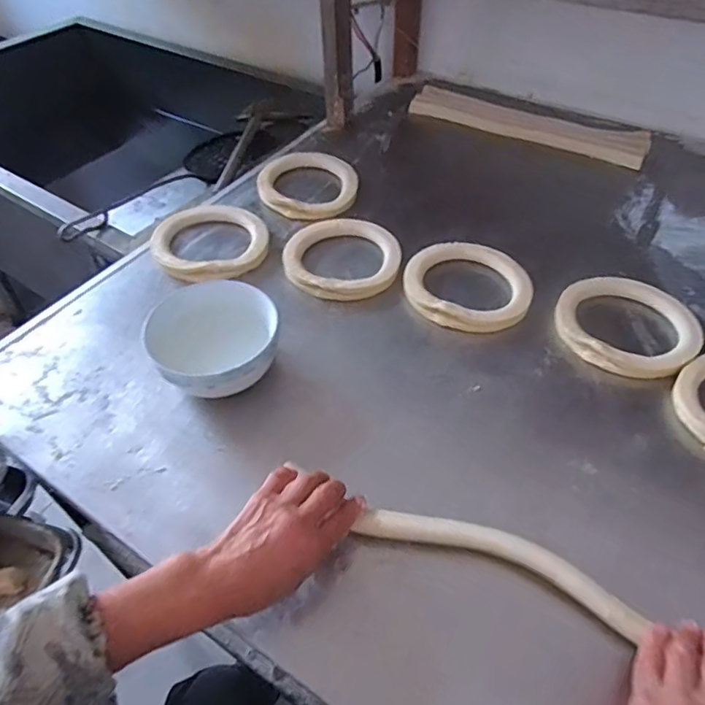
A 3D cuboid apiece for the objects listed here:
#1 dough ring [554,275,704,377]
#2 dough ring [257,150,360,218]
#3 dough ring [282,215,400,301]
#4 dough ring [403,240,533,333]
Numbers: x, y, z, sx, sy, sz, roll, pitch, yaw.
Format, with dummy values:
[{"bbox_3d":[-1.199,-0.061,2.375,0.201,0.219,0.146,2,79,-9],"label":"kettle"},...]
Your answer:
[{"bbox_3d":[0.345,-0.033,0.699,0.167,0.027,0.152,-2,47,2],"label":"dough ring"},{"bbox_3d":[-0.076,-0.284,0.939,0.162,0.039,0.171,-2,47,2],"label":"dough ring"},{"bbox_3d":[-0.016,-0.144,0.813,0.163,0.035,0.174,-2,47,2],"label":"dough ring"},{"bbox_3d":[0.159,-0.095,0.768,0.170,0.032,0.170,-2,47,2],"label":"dough ring"}]

